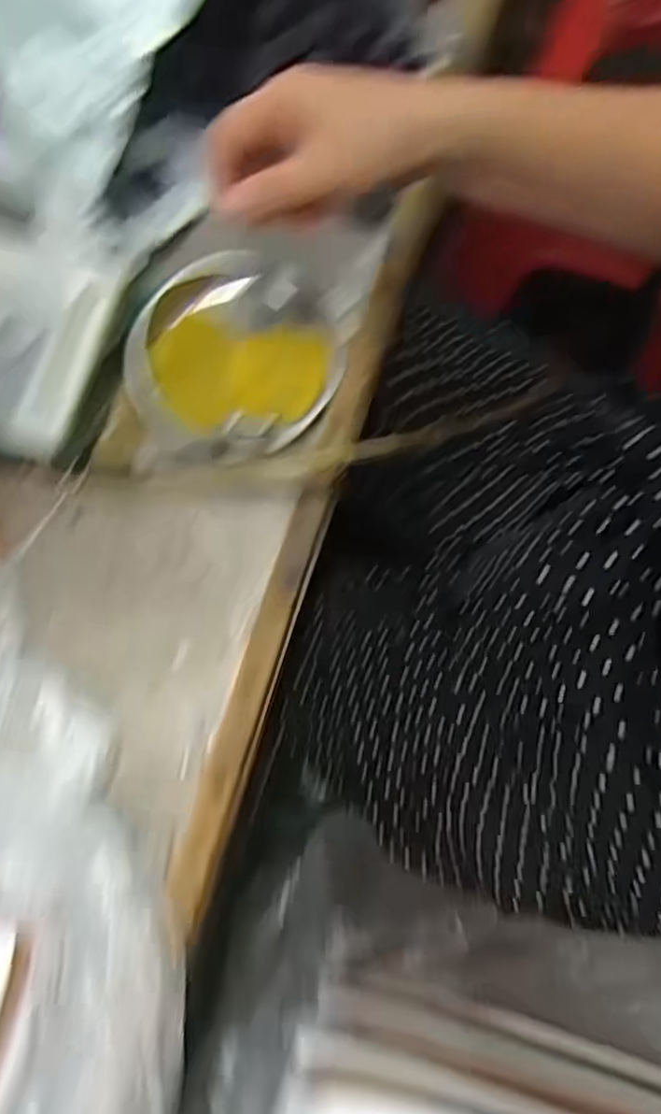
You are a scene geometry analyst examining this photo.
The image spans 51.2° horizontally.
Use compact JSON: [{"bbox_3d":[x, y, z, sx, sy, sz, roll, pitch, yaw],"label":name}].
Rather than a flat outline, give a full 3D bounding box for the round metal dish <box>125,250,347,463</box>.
[{"bbox_3d":[-0.061,-0.127,0.457,0.131,0.044,0.137,35,80,6],"label":"round metal dish"}]

